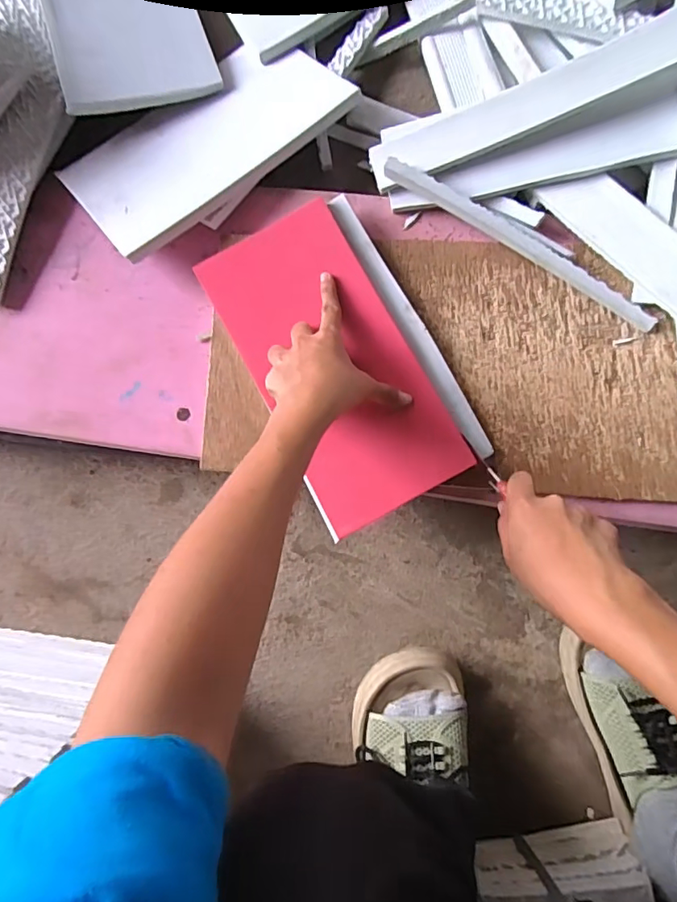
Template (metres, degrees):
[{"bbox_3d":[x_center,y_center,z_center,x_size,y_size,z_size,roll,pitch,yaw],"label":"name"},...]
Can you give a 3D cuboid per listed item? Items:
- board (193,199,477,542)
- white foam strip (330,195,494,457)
[{"bbox_3d":[-0.006,-0.078,0.451,0.133,0.013,0.271,-28,82,-5],"label":"board"},{"bbox_3d":[0.064,-0.112,0.464,0.022,0.021,0.263,-28,84,4],"label":"white foam strip"}]

